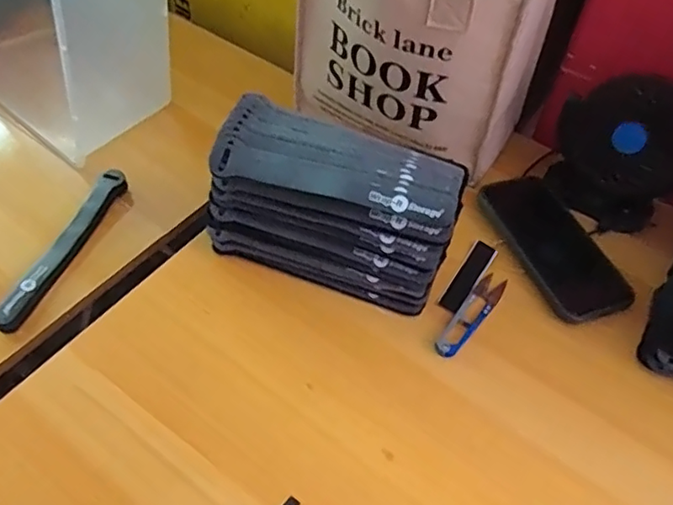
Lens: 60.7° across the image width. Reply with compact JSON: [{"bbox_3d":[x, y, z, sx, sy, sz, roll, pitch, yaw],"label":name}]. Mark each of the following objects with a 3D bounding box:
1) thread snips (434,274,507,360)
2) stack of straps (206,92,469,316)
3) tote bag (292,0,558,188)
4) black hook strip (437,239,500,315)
[{"bbox_3d":[0.118,0.052,0.499,0.023,0.013,0.103,33,58,20],"label":"thread snips"},{"bbox_3d":[-0.002,-0.040,0.502,0.204,0.109,0.099,17,54,10],"label":"stack of straps"},{"bbox_3d":[0.082,-0.220,0.551,0.214,0.201,0.165,33,58,20],"label":"tote bag"},{"bbox_3d":[0.121,0.021,0.528,0.022,0.005,0.089,29,57,18],"label":"black hook strip"}]

